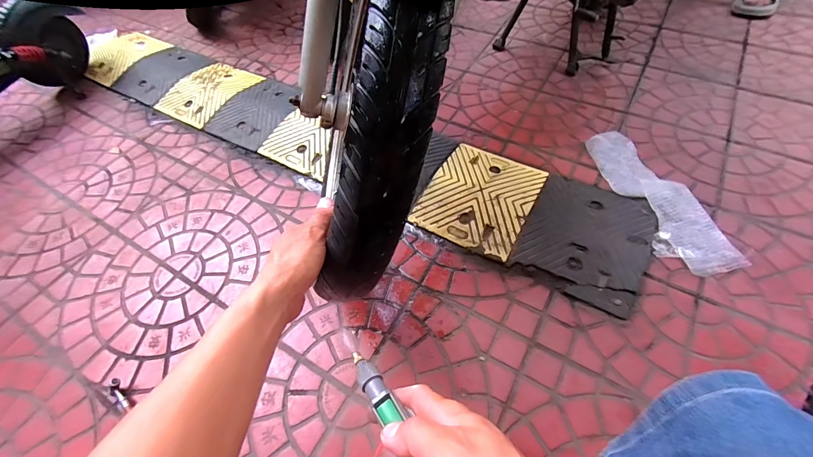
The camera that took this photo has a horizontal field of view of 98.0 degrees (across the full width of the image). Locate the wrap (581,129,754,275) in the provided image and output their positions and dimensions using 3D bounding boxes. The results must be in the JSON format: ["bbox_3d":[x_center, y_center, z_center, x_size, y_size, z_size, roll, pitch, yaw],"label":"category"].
[{"bbox_3d":[0.581,-0.083,0.827,0.154,0.032,0.423,-12,57,-3],"label":"wrap"}]

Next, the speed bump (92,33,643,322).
[{"bbox_3d":[-0.321,-0.317,1.046,1.907,0.038,0.302,25,62,19],"label":"speed bump"}]

